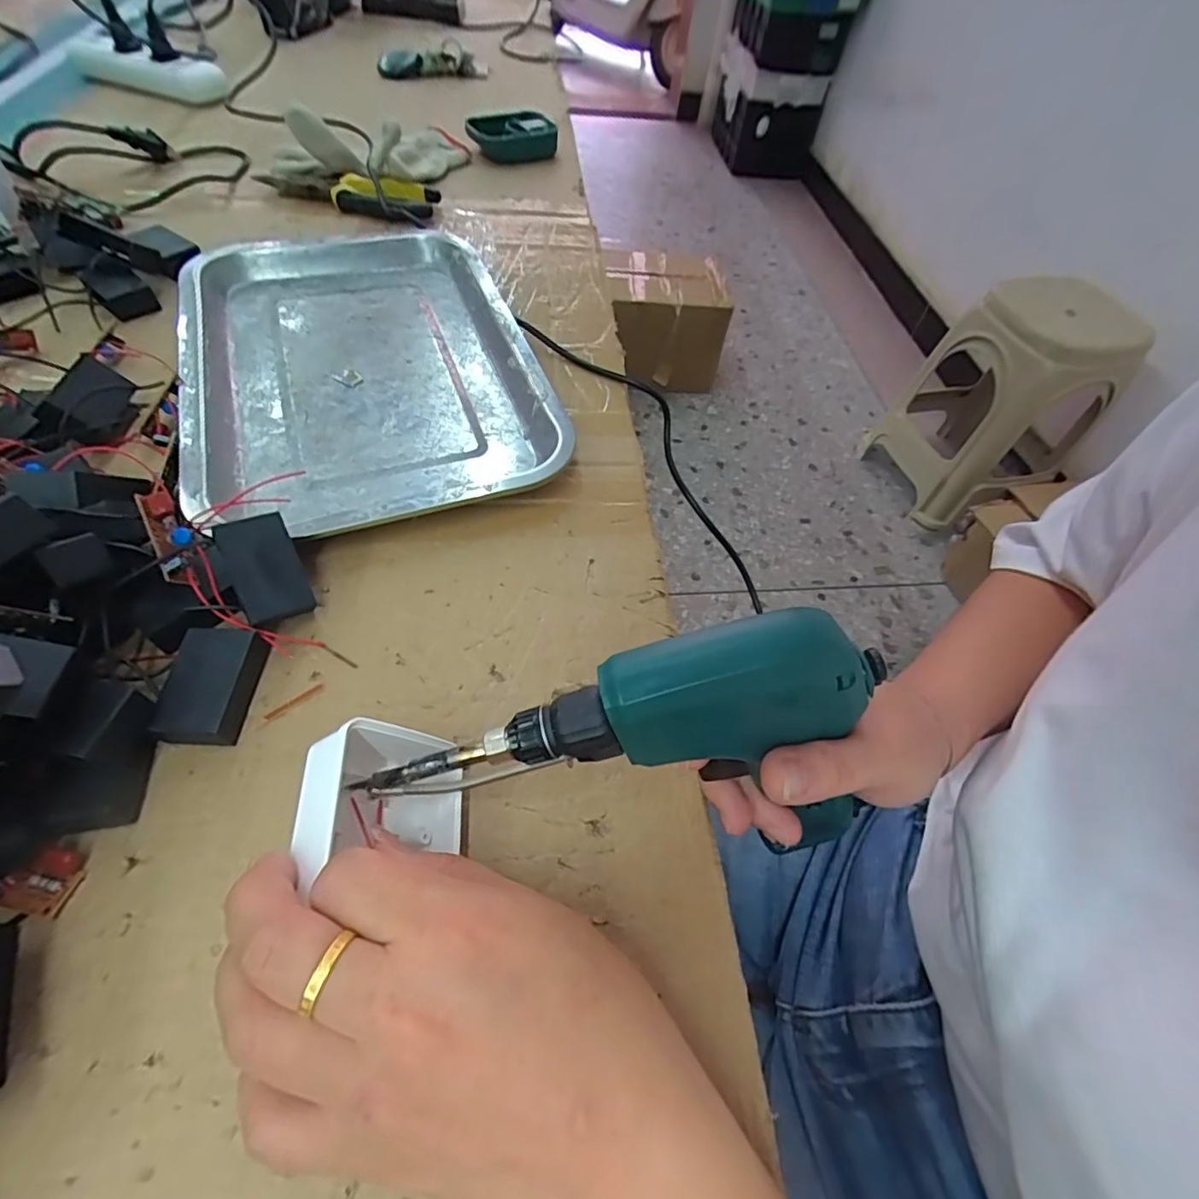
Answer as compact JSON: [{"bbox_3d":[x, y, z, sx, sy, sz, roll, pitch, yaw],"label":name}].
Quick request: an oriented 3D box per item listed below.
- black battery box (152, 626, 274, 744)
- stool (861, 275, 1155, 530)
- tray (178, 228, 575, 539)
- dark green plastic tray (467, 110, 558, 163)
[{"bbox_3d":[-0.167,0.038,0.243,0.031,0.021,0.048,2,56,-4],"label":"black battery box"},{"bbox_3d":[0.952,-0.474,1.377,0.318,0.479,0.383,-5,56,-10],"label":"stool"},{"bbox_3d":[-0.156,-0.160,0.374,0.207,0.021,0.302,-16,59,-15],"label":"tray"},{"bbox_3d":[-0.093,-0.494,0.596,0.084,0.032,0.051,-23,61,-19],"label":"dark green plastic tray"}]

